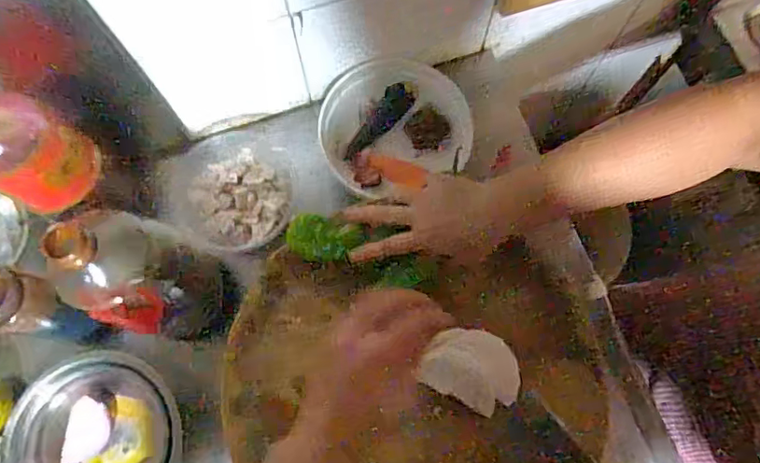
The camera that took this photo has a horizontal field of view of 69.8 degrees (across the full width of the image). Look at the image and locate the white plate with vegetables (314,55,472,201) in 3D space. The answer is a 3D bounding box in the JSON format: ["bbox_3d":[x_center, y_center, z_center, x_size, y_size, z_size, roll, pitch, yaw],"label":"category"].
[{"bbox_3d":[0.014,-0.137,0.686,0.179,0.035,0.163,0,75,0],"label":"white plate with vegetables"}]

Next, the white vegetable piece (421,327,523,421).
[{"bbox_3d":[0.095,0.136,0.545,0.093,0.022,0.074,26,76,7],"label":"white vegetable piece"}]

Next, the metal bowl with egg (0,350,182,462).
[{"bbox_3d":[-0.299,0.227,0.588,0.168,0.066,0.177,0,75,0],"label":"metal bowl with egg"}]

